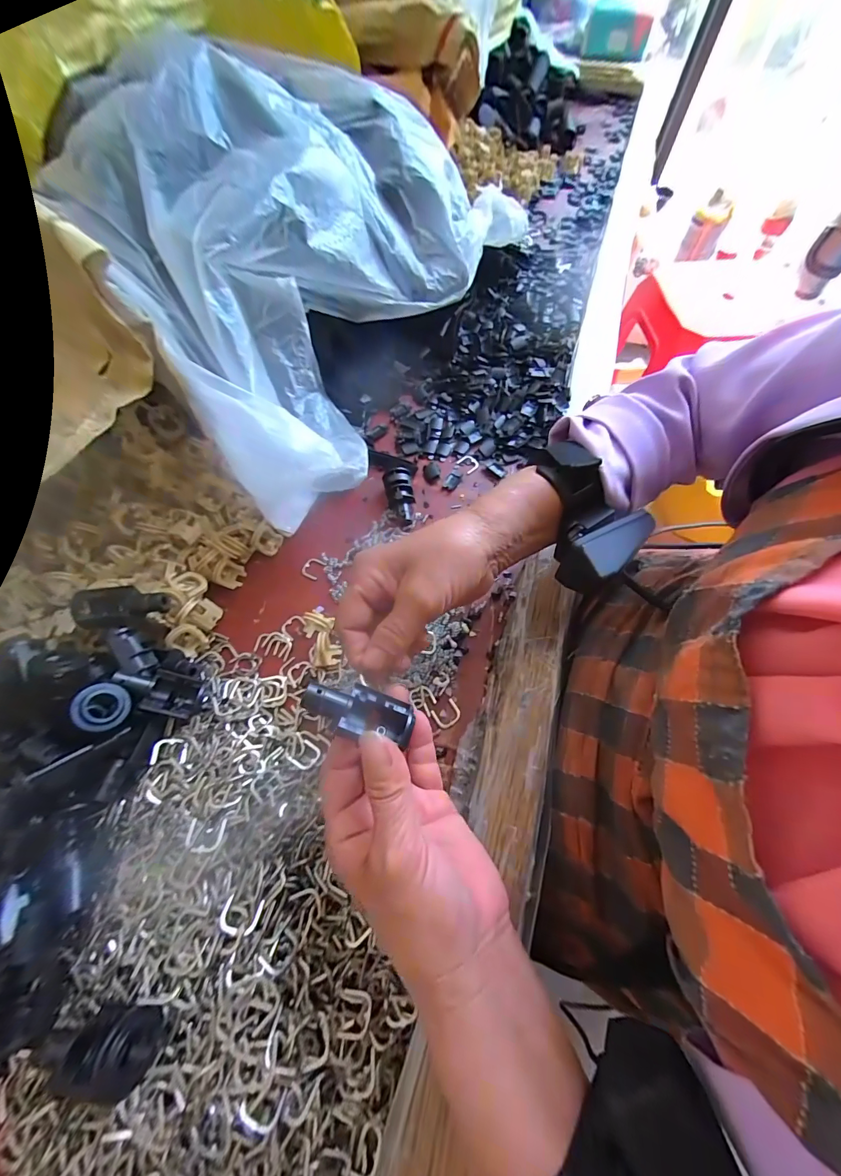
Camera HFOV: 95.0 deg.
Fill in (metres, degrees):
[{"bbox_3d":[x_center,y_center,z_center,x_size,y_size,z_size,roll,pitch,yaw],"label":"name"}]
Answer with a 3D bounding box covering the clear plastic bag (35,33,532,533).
[{"bbox_3d":[-0.077,-0.299,0.323,0.246,0.145,0.436,26,67,11],"label":"clear plastic bag"}]

